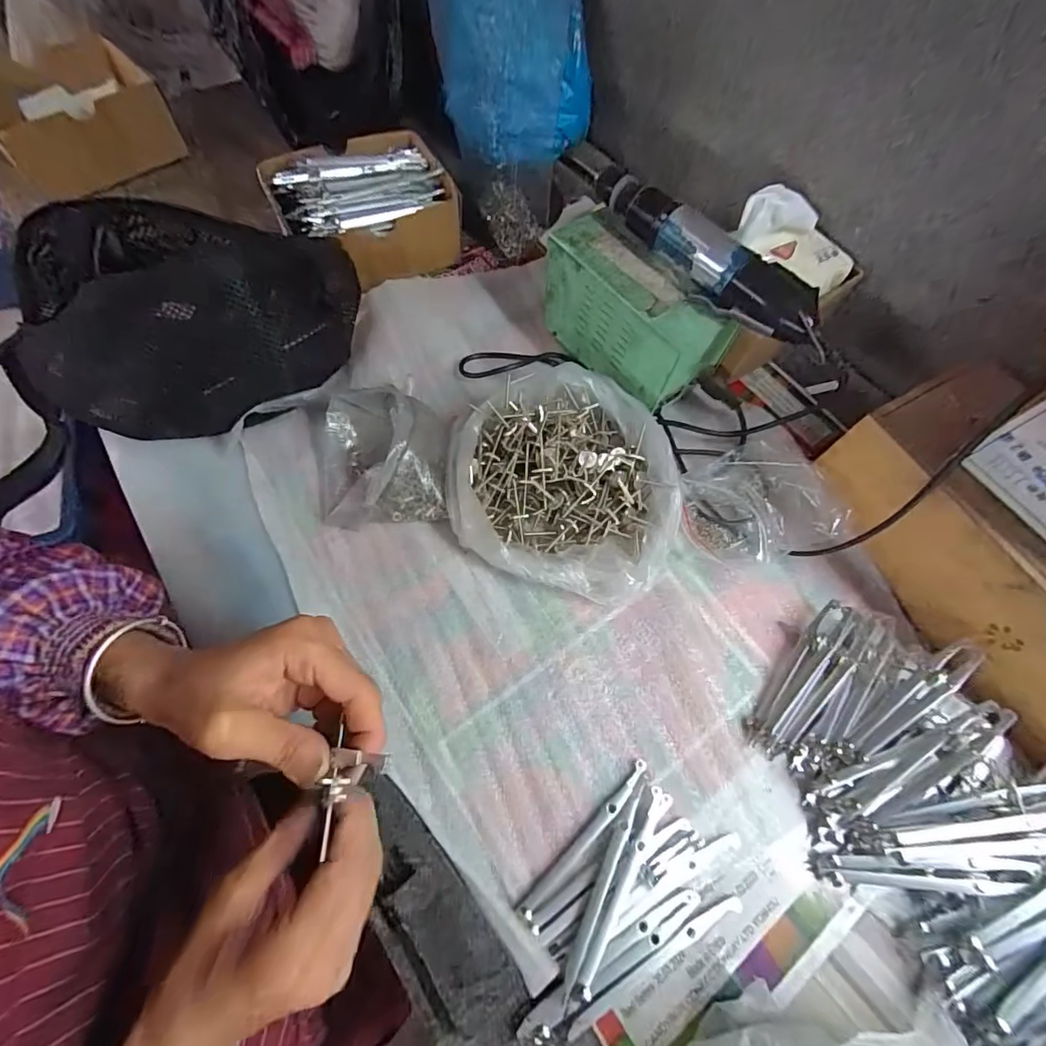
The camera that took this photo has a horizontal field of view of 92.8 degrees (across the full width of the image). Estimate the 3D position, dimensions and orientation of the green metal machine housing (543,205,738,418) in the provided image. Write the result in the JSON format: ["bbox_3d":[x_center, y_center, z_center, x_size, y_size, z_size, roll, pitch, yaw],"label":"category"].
[{"bbox_3d":[0.091,-0.183,0.440,0.072,0.089,0.163,-41,74,-19],"label":"green metal machine housing"}]

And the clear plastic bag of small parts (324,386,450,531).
[{"bbox_3d":[-0.114,-0.054,0.404,0.103,0.042,0.104,-3,64,-5],"label":"clear plastic bag of small parts"}]

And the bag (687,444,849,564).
[{"bbox_3d":[0.190,-0.015,0.405,0.108,0.046,0.095,-16,68,-11],"label":"bag"}]

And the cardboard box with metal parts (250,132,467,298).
[{"bbox_3d":[-0.155,-0.306,0.497,0.165,0.080,0.138,-26,70,-15],"label":"cardboard box with metal parts"}]

